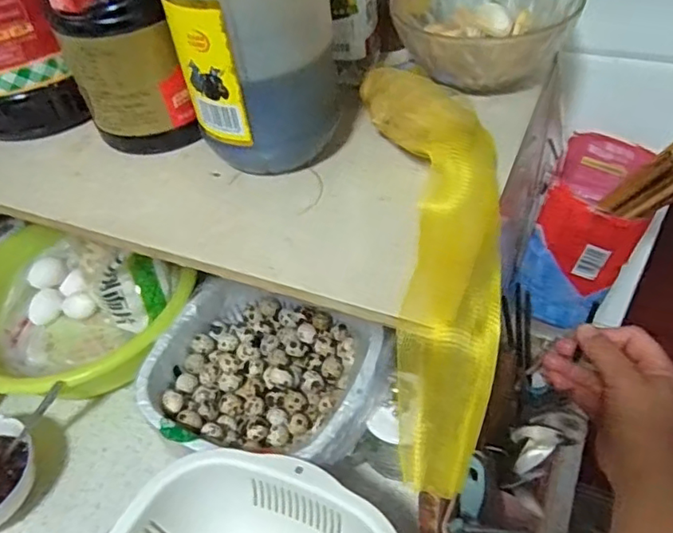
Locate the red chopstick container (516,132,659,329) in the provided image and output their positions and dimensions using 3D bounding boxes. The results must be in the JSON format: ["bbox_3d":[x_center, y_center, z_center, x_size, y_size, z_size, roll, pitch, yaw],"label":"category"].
[{"bbox_3d":[0.212,-0.031,0.503,0.074,0.130,0.107,19,51,22],"label":"red chopstick container"}]

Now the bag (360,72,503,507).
[{"bbox_3d":[0.051,-0.013,0.300,0.062,0.037,0.234,-1,64,5],"label":"bag"}]

